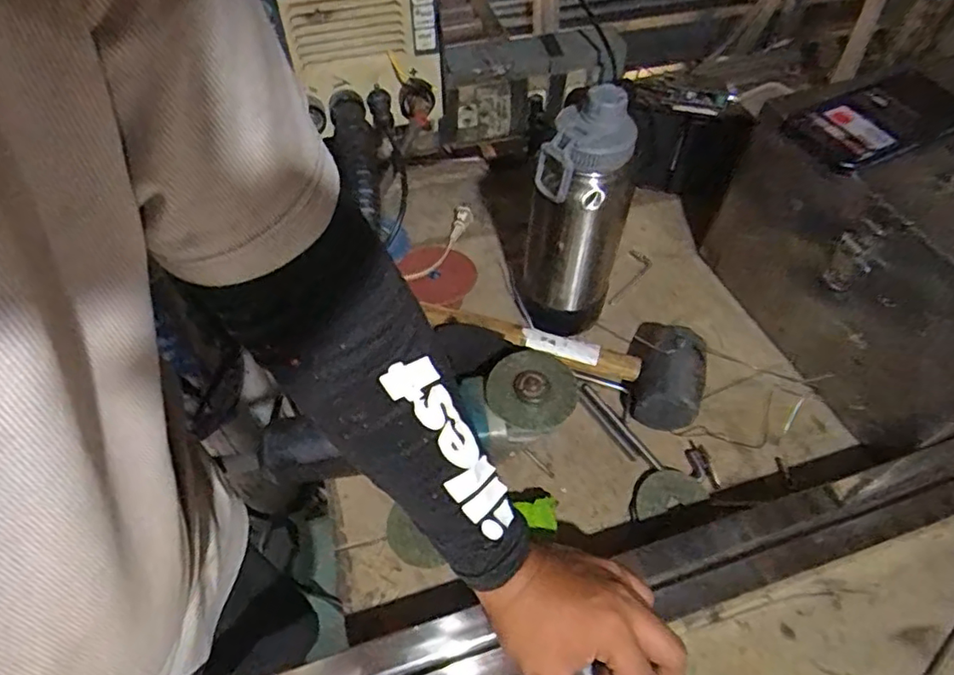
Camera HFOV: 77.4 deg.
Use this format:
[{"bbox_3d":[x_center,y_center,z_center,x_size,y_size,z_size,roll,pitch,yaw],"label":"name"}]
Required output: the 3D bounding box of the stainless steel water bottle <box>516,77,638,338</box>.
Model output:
[{"bbox_3d":[0.089,-0.093,0.552,0.083,0.245,0.073,27,57,17],"label":"stainless steel water bottle"}]

